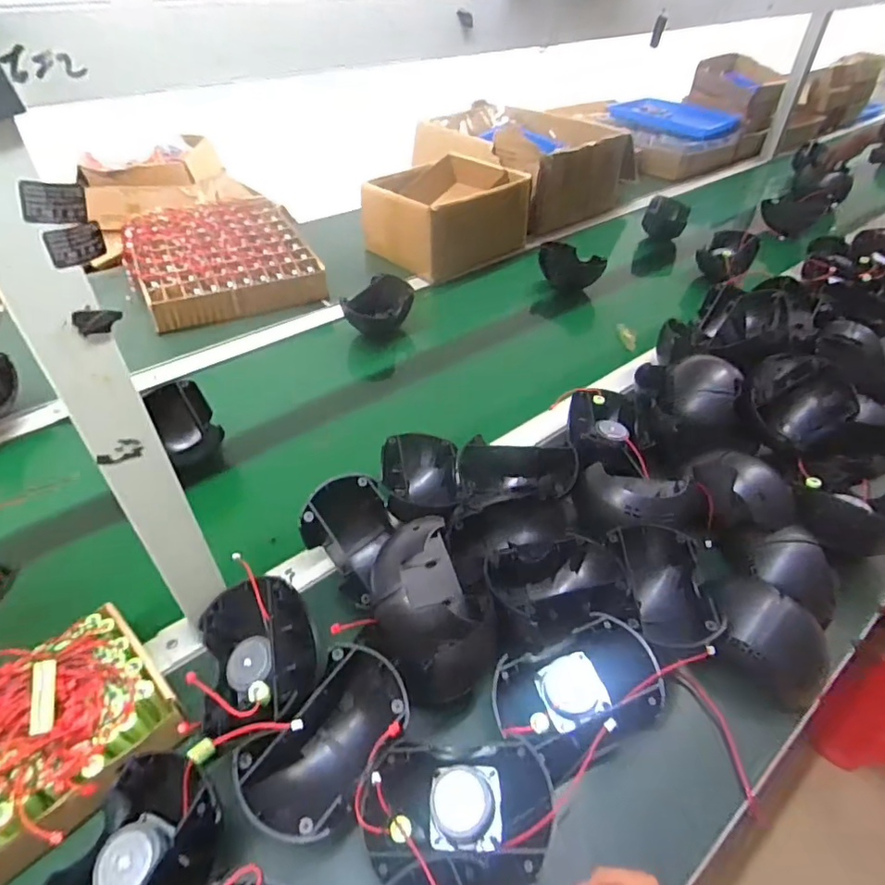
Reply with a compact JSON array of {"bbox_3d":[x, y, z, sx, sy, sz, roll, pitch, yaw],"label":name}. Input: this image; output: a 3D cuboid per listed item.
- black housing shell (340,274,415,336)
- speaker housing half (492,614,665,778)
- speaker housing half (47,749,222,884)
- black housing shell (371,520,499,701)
[{"bbox_3d":[-0.104,-0.221,0.947,0.107,0.098,0.123,3,43,2],"label":"black housing shell"},{"bbox_3d":[0.107,0.206,0.457,0.132,0.055,0.092,-14,45,-15],"label":"speaker housing half"},{"bbox_3d":[-0.206,0.283,0.369,0.097,0.048,0.132,13,45,13],"label":"speaker housing half"},{"bbox_3d":[-0.009,0.149,0.488,0.070,0.082,0.145,-4,50,-41],"label":"black housing shell"}]

